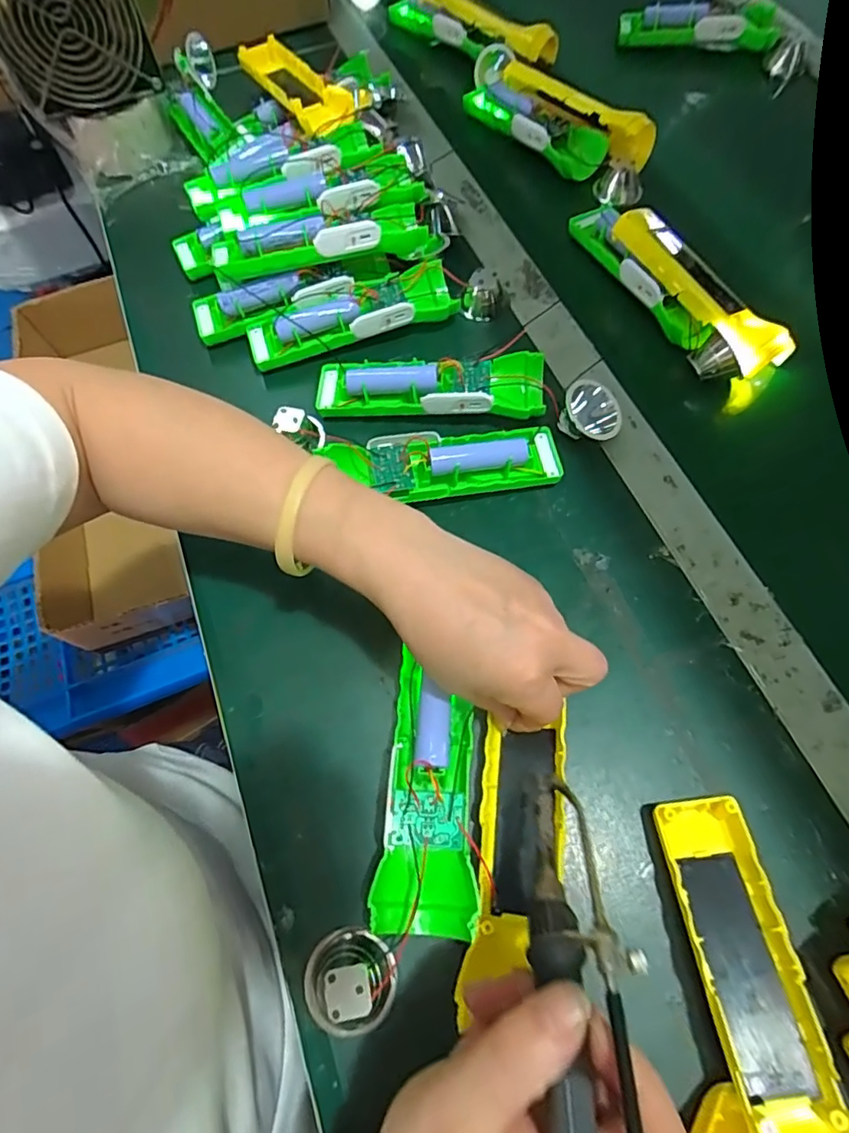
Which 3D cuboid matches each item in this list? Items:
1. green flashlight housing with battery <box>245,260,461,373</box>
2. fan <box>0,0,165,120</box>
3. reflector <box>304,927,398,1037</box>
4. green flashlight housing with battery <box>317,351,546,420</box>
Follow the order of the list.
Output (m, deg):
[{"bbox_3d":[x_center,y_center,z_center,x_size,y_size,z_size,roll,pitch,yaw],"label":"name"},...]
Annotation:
[{"bbox_3d":[-0.059,-0.195,0.442,0.162,0.034,0.041,-15,67,-5],"label":"green flashlight housing with battery"},{"bbox_3d":[-0.303,-0.454,0.468,0.121,0.129,0.042,-33,69,-12],"label":"fan"},{"bbox_3d":[-0.037,0.199,0.266,0.043,0.023,0.043,-1,66,1],"label":"reflector"},{"bbox_3d":[0.003,-0.131,0.409,0.163,0.029,0.049,2,66,3],"label":"green flashlight housing with battery"}]

